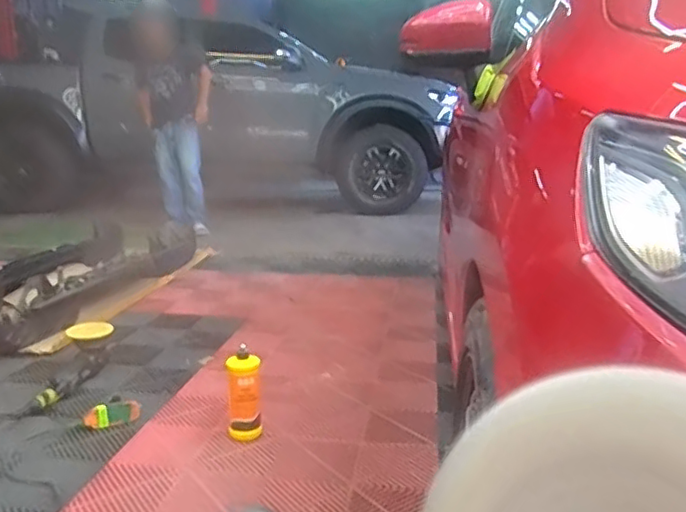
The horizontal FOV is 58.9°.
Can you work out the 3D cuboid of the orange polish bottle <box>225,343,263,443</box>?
[{"bbox_3d":[-0.249,0.354,1.536,0.077,0.227,0.071,-3,13,-17],"label":"orange polish bottle"}]

